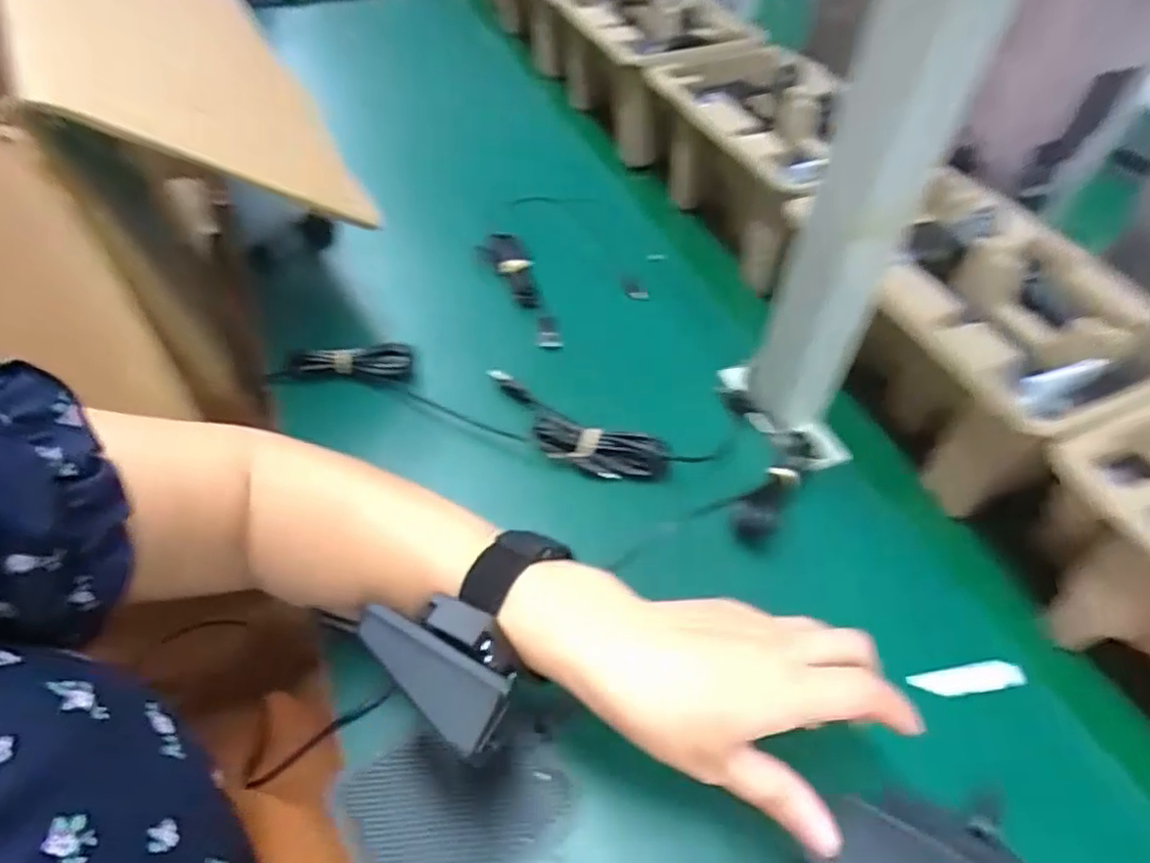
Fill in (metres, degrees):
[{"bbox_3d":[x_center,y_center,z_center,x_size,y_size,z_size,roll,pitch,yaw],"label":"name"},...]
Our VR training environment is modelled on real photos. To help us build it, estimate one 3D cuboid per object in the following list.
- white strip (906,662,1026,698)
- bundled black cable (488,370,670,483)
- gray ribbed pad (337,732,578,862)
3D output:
[{"bbox_3d":[0.210,0.132,0.358,0.059,0.004,0.016,-8,41,-5],"label":"white strip"},{"bbox_3d":[-0.006,-0.003,0.442,0.138,0.020,0.038,29,55,17],"label":"bundled black cable"},{"bbox_3d":[-0.053,0.174,0.314,0.095,0.006,0.076,-25,57,-23],"label":"gray ribbed pad"}]

